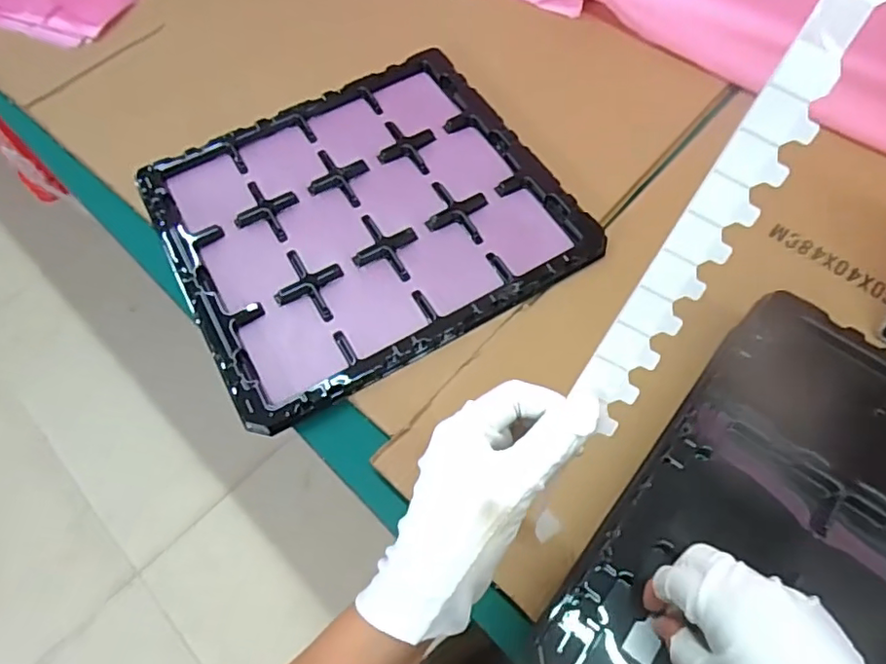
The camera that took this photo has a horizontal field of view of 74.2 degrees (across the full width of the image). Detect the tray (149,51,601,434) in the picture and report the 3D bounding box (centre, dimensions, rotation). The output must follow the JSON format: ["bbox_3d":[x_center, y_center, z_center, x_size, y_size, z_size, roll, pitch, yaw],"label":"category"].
[{"bbox_3d":[-0.081,-0.119,0.593,0.365,0.017,0.331,-28,66,-12],"label":"tray"}]

